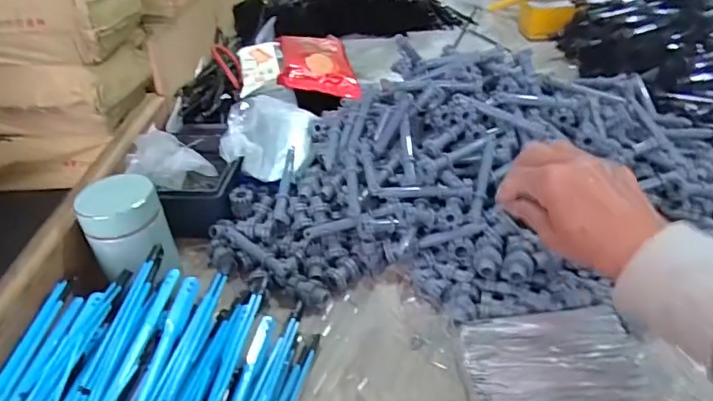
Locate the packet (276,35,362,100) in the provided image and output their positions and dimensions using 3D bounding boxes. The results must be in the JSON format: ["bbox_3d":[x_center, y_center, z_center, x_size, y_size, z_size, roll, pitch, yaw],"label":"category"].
[{"bbox_3d":[-0.057,-0.197,0.752,0.110,0.043,0.151,-1,35,-9],"label":"packet"}]

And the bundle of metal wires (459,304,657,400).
[{"bbox_3d":[0.150,0.123,0.402,0.132,0.018,0.081,-6,36,0],"label":"bundle of metal wires"}]

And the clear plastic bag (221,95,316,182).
[{"bbox_3d":[-0.096,-0.071,0.588,0.091,0.050,0.109,-6,36,0],"label":"clear plastic bag"}]

